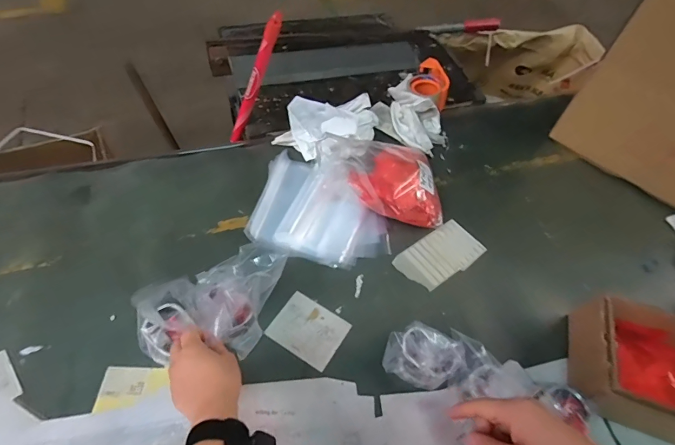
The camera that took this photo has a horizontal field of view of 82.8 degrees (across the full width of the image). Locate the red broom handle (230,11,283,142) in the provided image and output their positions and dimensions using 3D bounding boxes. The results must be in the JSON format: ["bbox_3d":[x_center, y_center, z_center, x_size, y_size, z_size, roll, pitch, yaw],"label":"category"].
[{"bbox_3d":[-0.164,-0.271,0.754,0.026,0.293,0.033,17,52,-19],"label":"red broom handle"}]

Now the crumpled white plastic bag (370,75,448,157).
[{"bbox_3d":[0.157,-0.244,0.854,0.148,0.058,0.234,-17,58,-17],"label":"crumpled white plastic bag"}]

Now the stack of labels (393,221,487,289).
[{"bbox_3d":[0.182,0.057,0.677,0.149,0.008,0.088,-31,62,-24],"label":"stack of labels"}]

